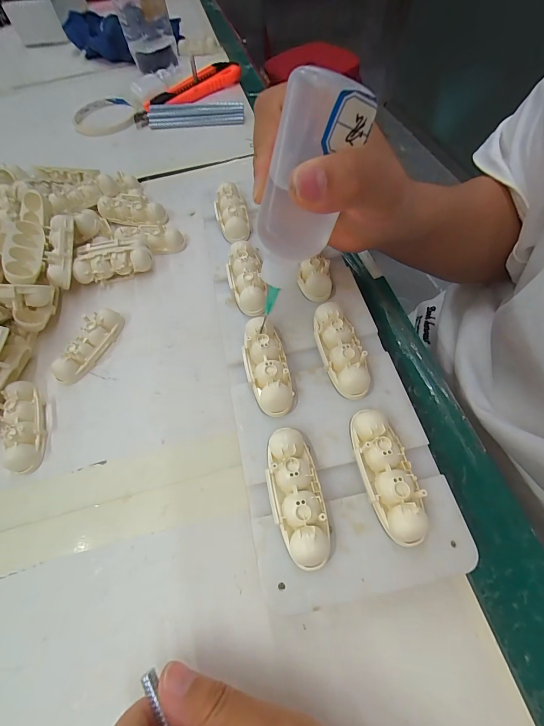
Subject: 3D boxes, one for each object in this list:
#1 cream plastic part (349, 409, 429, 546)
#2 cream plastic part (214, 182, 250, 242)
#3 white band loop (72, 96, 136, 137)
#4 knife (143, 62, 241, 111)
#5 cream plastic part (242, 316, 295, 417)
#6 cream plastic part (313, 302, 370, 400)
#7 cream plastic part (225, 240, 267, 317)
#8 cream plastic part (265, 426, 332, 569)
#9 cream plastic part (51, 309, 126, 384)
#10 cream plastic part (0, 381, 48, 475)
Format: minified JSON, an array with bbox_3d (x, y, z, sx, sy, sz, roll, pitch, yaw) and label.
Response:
[{"bbox_3d":[0.056,0.053,0.155,0.023,0.016,0.062,-10,61,-1],"label":"cream plastic part"},{"bbox_3d":[-0.033,-0.122,0.256,0.024,0.018,0.054,-14,62,-3],"label":"cream plastic part"},{"bbox_3d":[-0.214,-0.316,0.398,0.075,0.009,0.093,-18,62,-5],"label":"white band loop"},{"bbox_3d":[-0.103,-0.363,0.412,0.140,0.015,0.039,-41,67,-17],"label":"knife"},{"bbox_3d":[-0.004,0.001,0.189,0.024,0.016,0.060,-12,62,-2],"label":"cream plastic part"},{"bbox_3d":[0.041,-0.009,0.190,0.024,0.016,0.060,-13,62,-3],"label":"cream plastic part"},{"bbox_3d":[-0.019,-0.061,0.223,0.024,0.016,0.059,-13,62,-3],"label":"cream plastic part"},{"bbox_3d":[0.011,0.063,0.154,0.024,0.015,0.062,-11,61,-2],"label":"cream plastic part"},{"bbox_3d":[-0.133,-0.014,0.229,0.021,0.016,0.062,15,64,12],"label":"cream plastic part"},{"bbox_3d":[-0.162,0.040,0.203,0.022,0.016,0.059,-24,63,-8],"label":"cream plastic part"}]

